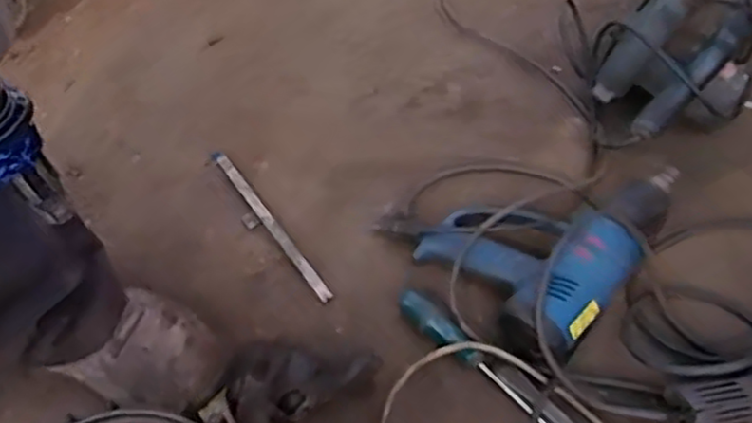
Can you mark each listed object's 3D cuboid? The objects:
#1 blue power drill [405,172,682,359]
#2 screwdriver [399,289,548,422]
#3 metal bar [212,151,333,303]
[{"bbox_3d":[0.185,0.015,0.725,0.187,0.076,0.248,39,63,24],"label":"blue power drill"},{"bbox_3d":[0.101,0.155,0.664,0.026,0.022,0.224,-37,62,-20],"label":"screwdriver"},{"bbox_3d":[-0.123,0.011,0.792,0.014,0.013,0.248,-32,60,-17],"label":"metal bar"}]

